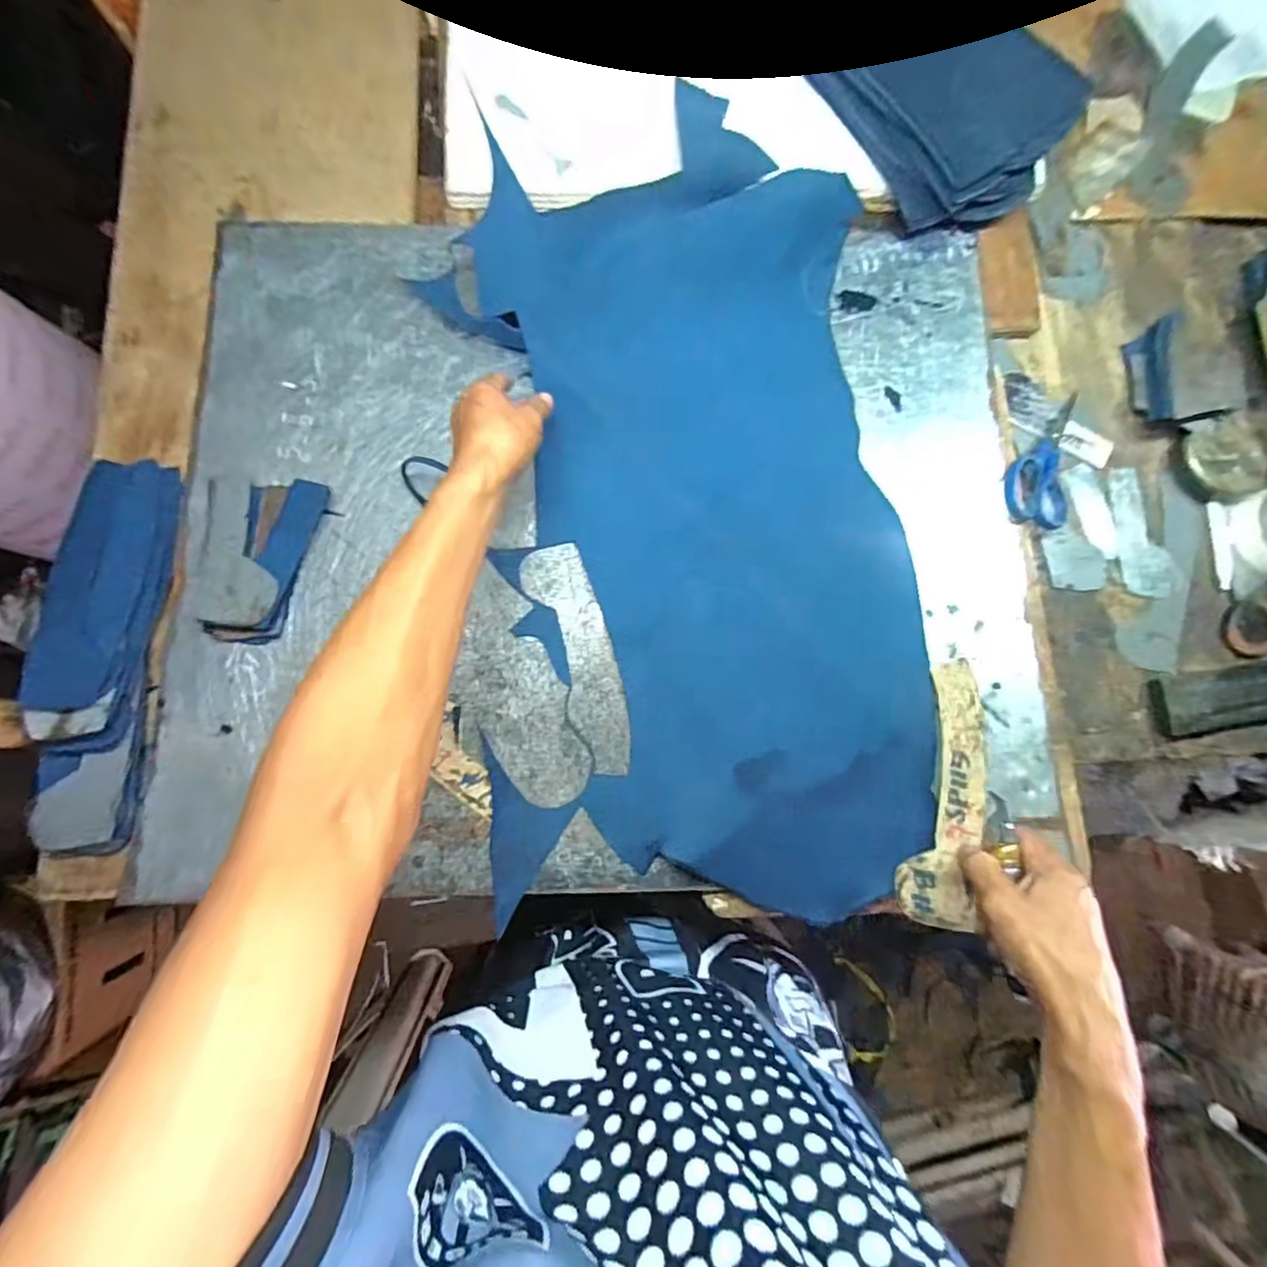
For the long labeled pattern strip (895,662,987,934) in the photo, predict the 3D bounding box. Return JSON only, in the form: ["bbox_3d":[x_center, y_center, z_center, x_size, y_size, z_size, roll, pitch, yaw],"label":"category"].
[{"bbox_3d":[0.250,0.124,0.465,0.055,0.007,0.203,-1,69,39],"label":"long labeled pattern strip"}]

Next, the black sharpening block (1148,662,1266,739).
[{"bbox_3d":[0.558,0.058,0.535,0.172,0.023,0.054,-8,81,-4],"label":"black sharpening block"}]

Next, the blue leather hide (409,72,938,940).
[{"bbox_3d":[0.051,-0.095,0.513,0.372,0.039,0.650,-9,82,-3],"label":"blue leather hide"}]

